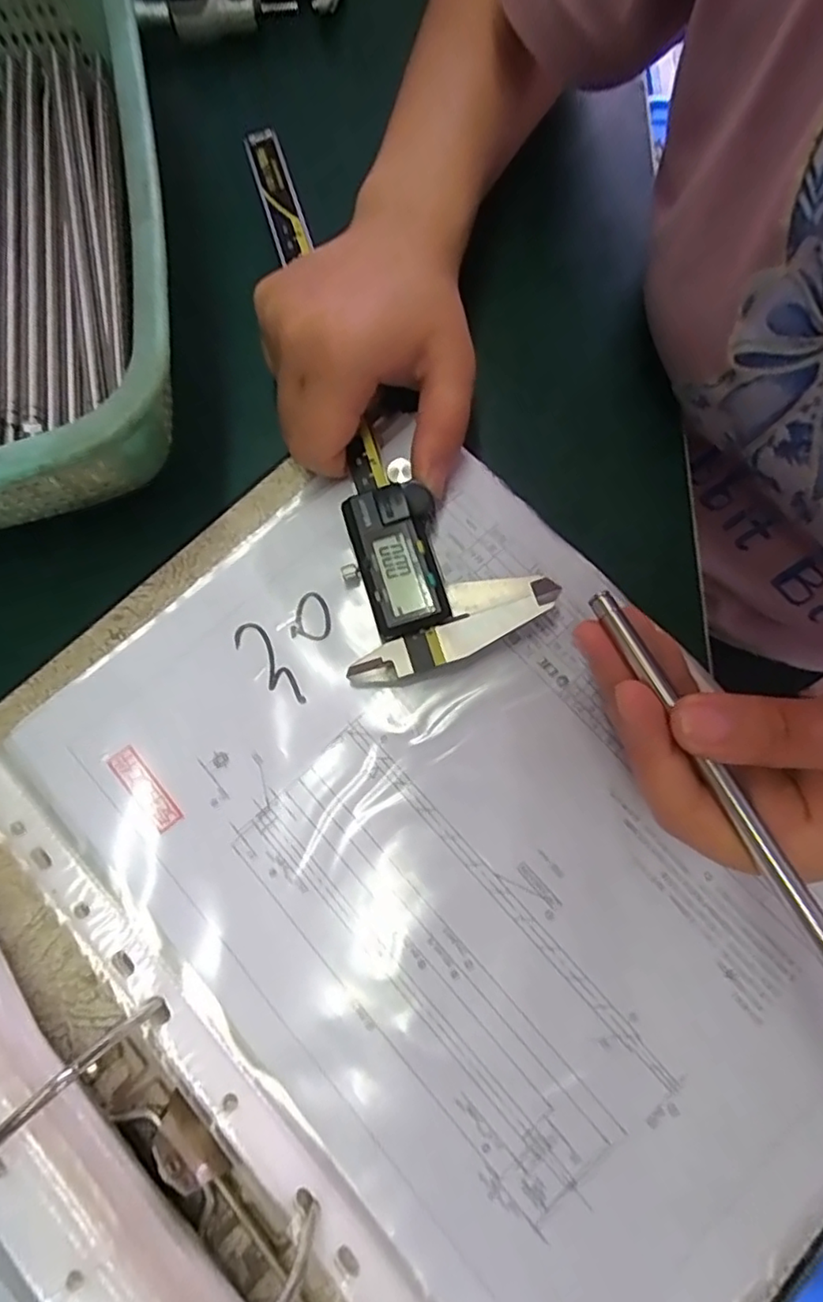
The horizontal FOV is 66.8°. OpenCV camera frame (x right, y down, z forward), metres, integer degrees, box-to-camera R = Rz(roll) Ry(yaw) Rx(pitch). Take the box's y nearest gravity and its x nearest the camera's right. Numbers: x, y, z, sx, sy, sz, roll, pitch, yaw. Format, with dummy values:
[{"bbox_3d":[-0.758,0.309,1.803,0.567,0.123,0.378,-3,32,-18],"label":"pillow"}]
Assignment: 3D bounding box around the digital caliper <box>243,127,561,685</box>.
[{"bbox_3d":[-0.027,-0.123,0.273,0.077,0.015,0.275,-19,74,-5],"label":"digital caliper"}]

